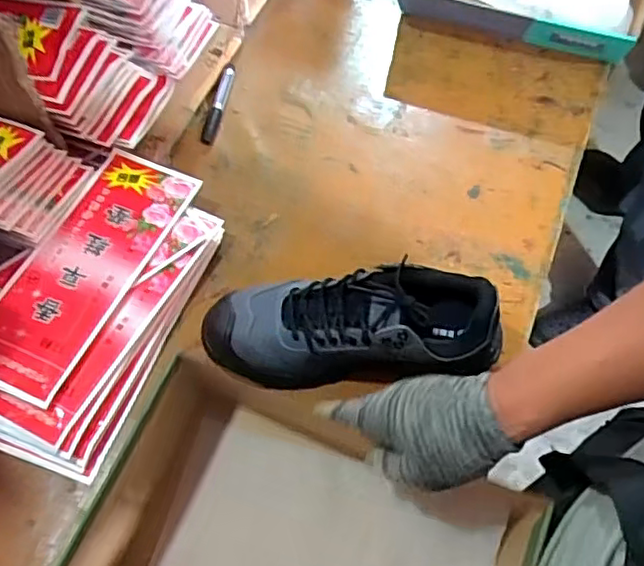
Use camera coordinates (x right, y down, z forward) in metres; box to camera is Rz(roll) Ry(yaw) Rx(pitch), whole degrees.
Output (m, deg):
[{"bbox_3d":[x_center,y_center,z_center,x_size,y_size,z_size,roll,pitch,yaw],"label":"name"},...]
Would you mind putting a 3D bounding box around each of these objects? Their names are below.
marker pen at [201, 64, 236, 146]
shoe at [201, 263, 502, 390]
[{"bbox_3d":[-0.142,-0.246,0.884,0.019,0.017,0.137,10,60,6],"label":"marker pen"},{"bbox_3d":[0.028,0.050,0.650,0.287,0.105,0.097,-5,59,8],"label":"shoe"}]

